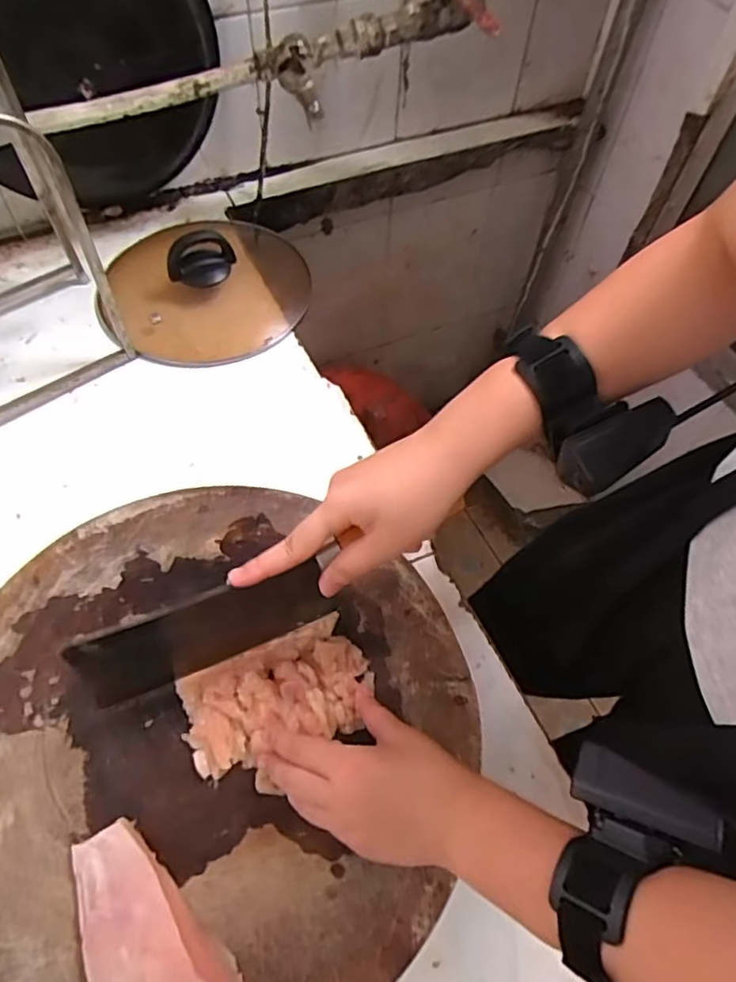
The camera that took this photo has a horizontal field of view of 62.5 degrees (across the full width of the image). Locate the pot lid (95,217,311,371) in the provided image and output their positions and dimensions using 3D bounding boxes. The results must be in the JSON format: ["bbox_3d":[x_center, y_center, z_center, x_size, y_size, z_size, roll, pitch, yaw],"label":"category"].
[{"bbox_3d":[-0.199,-0.257,0.704,0.218,0.060,0.251,-14,60,-11],"label":"pot lid"}]

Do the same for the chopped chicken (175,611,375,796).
[{"bbox_3d":[-0.063,0.150,0.433,0.130,0.016,0.088,-21,62,-15],"label":"chopped chicken"}]

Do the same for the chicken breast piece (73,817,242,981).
[{"bbox_3d":[-0.135,0.262,0.354,0.061,0.037,0.128,-39,68,-23],"label":"chicken breast piece"}]

